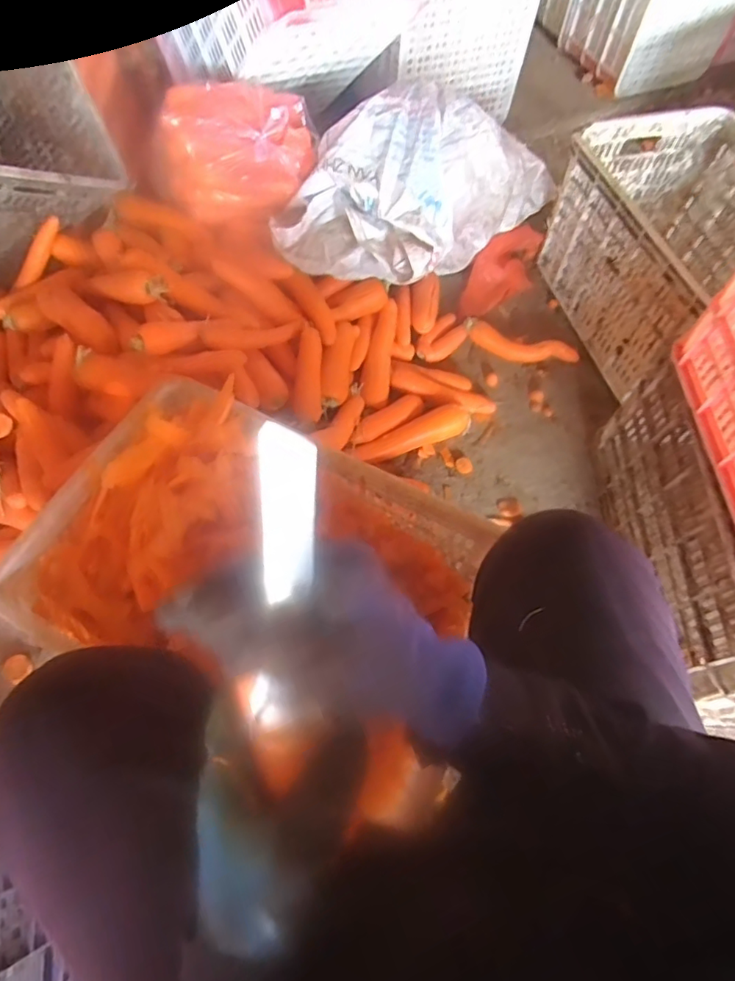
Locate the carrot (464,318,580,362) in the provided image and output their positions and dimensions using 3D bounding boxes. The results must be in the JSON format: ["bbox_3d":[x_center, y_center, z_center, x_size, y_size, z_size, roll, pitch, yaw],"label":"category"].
[{"bbox_3d":[0.316,-0.299,1.125,0.243,0.044,0.062,16,63,5],"label":"carrot"}]

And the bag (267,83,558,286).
[{"bbox_3d":[0.085,-0.604,1.104,0.334,0.280,0.579,36,67,14],"label":"bag"}]

